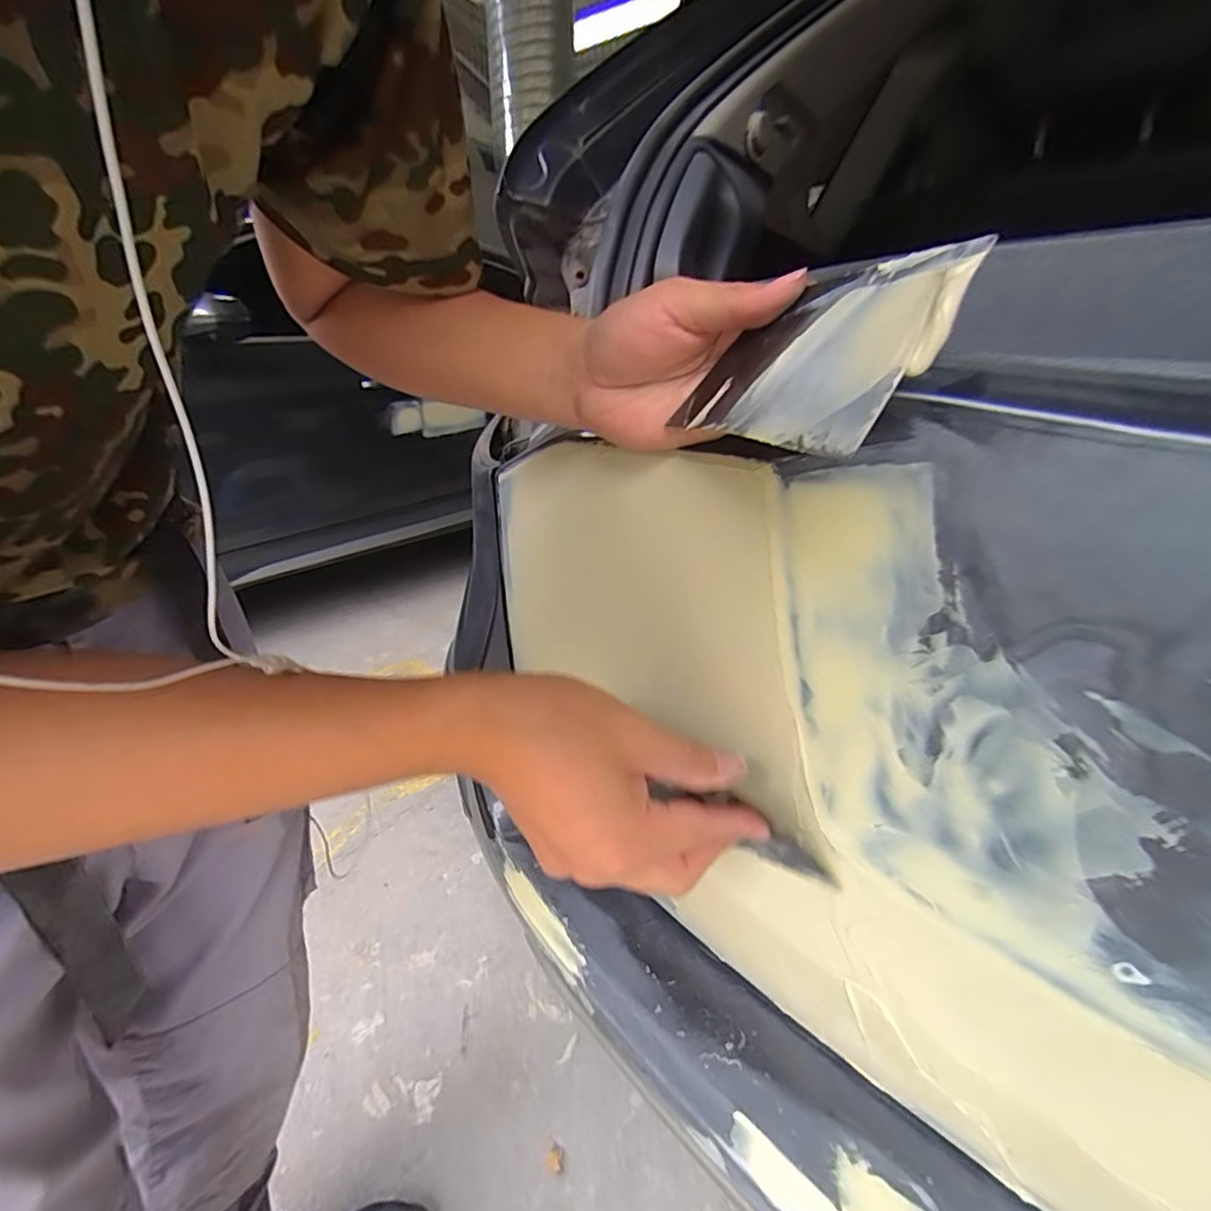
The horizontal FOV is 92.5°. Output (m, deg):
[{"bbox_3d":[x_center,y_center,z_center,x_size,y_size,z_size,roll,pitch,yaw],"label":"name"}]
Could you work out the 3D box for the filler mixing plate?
[{"bbox_3d":[0.076,-0.097,0.222,0.004,0.076,0.116,30,10,-28],"label":"filler mixing plate"}]

